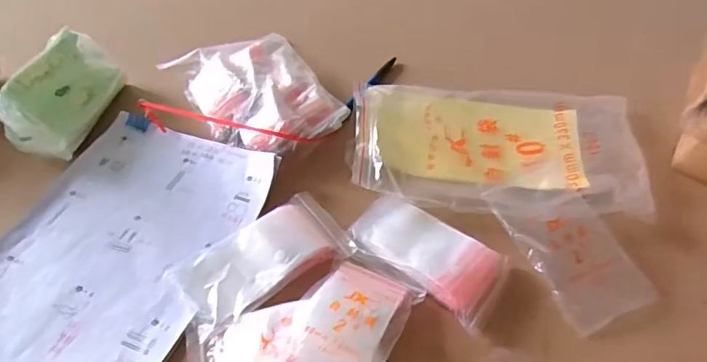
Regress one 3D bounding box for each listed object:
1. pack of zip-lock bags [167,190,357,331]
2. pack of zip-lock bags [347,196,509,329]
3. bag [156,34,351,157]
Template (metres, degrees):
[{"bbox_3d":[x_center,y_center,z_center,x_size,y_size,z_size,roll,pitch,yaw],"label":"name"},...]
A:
[{"bbox_3d":[-0.083,0.066,0.469,0.149,0.016,0.082,-27,56,-21],"label":"pack of zip-lock bags"},{"bbox_3d":[0.065,0.062,0.471,0.139,0.022,0.077,29,56,21],"label":"pack of zip-lock bags"},{"bbox_3d":[-0.108,-0.107,0.589,0.146,0.038,0.194,-26,55,-20],"label":"bag"}]

